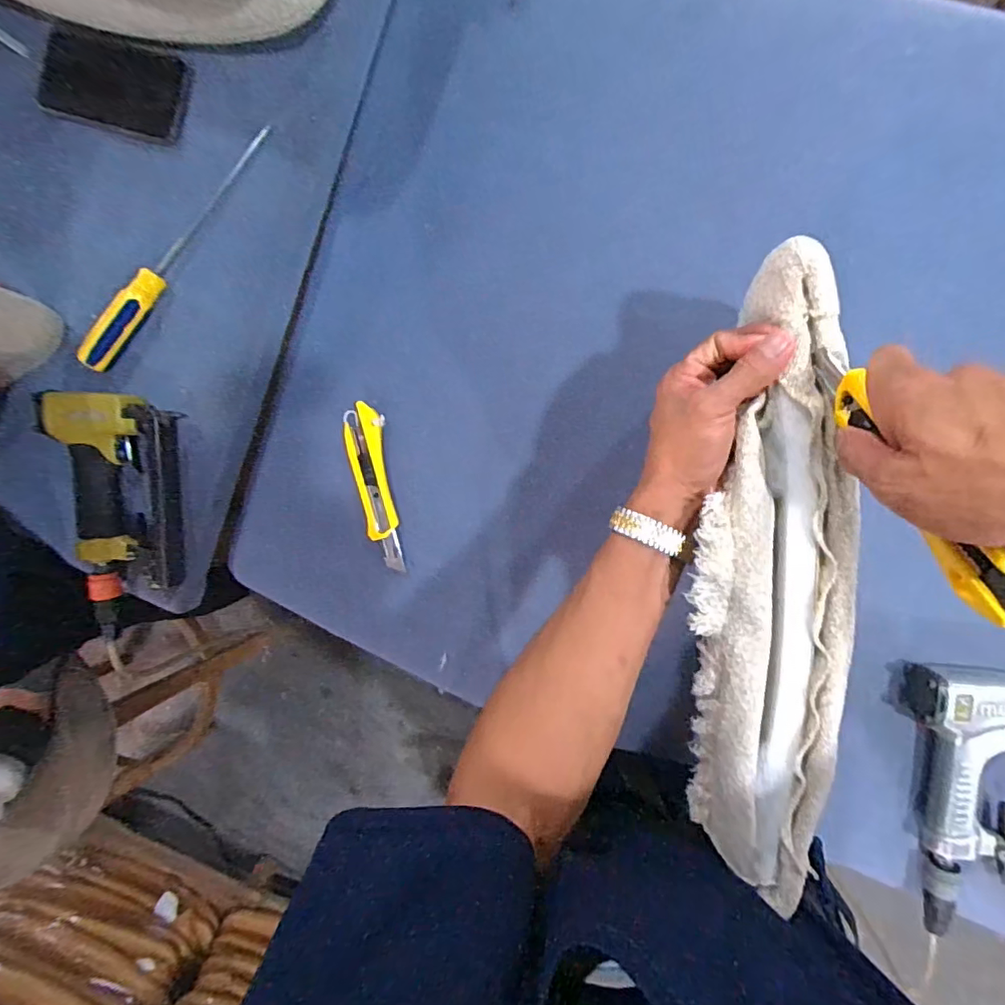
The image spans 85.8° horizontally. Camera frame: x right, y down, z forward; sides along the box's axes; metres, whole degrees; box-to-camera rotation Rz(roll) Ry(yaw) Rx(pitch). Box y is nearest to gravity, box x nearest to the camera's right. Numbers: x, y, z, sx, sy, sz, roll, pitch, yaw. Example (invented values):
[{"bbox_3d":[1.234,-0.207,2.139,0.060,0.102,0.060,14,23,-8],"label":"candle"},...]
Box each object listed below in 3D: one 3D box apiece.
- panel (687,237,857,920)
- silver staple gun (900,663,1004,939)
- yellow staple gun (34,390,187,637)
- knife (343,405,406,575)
[{"bbox_3d":[0.162,0.037,0.336,0.098,0.054,0.378,3,94,3],"label":"panel"},{"bbox_3d":[0.441,0.264,0.493,0.114,0.042,0.238,-5,93,9],"label":"silver staple gun"},{"bbox_3d":[-0.395,0.018,0.552,0.125,0.055,0.252,4,99,3],"label":"yellow staple gun"},{"bbox_3d":[-0.132,-0.012,0.557,0.038,0.013,0.172,-7,93,9],"label":"knife"}]

